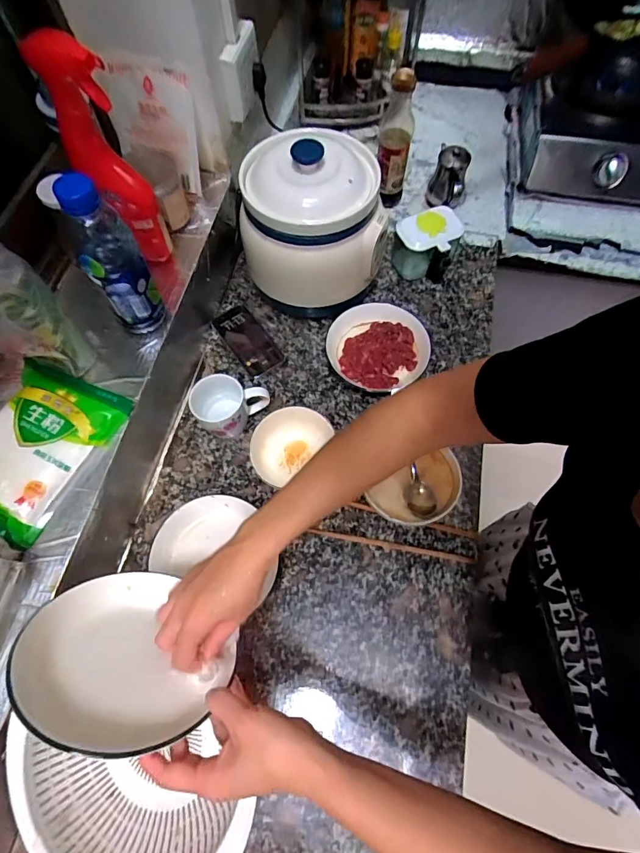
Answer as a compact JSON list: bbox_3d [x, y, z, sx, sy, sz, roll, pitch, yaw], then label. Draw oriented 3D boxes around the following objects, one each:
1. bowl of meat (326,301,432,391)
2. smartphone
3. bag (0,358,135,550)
[{"bbox_3d":[0.103,-0.143,0.728,0.171,0.043,0.162,0,65,1],"label":"bowl of meat"},{"bbox_3d":[-0.128,-0.153,0.750,0.066,0.011,0.139,-35,75,-10],"label":"smartphone"},{"bbox_3d":[-0.360,0.022,0.525,0.143,0.026,0.207,30,68,-3],"label":"bag"}]

